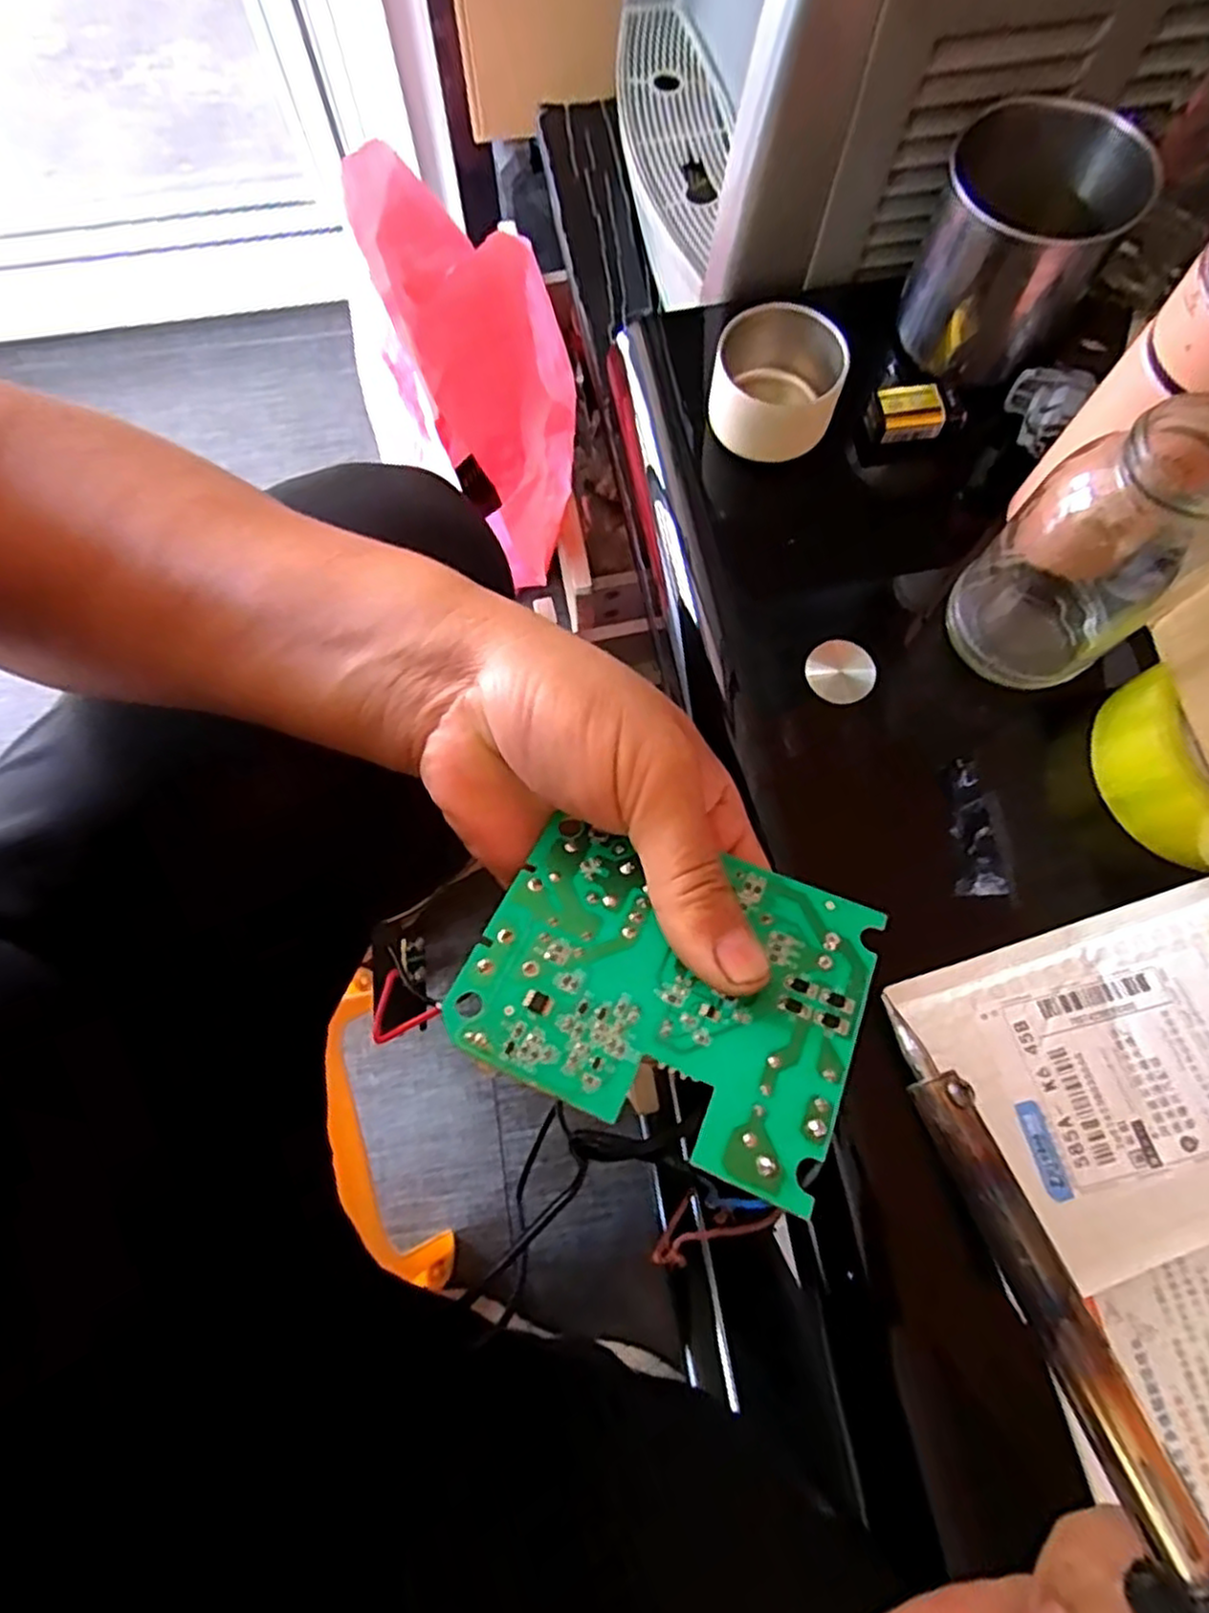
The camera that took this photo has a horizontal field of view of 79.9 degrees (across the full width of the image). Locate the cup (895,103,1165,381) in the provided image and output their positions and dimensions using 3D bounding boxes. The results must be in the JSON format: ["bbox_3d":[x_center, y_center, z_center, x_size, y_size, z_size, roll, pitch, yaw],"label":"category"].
[{"bbox_3d":[0.210,-0.284,0.372,0.079,0.092,0.076,0,73,1],"label":"cup"}]

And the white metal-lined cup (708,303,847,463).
[{"bbox_3d":[0.090,-0.221,0.384,0.063,0.050,0.062,0,73,1],"label":"white metal-lined cup"}]

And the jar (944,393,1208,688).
[{"bbox_3d":[0.208,-0.106,0.312,0.067,0.126,0.071,-39,76,-10],"label":"jar"}]

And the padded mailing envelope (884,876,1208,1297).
[{"bbox_3d":[0.236,0.105,0.299,0.190,0.017,0.124,-18,74,-4],"label":"padded mailing envelope"}]

